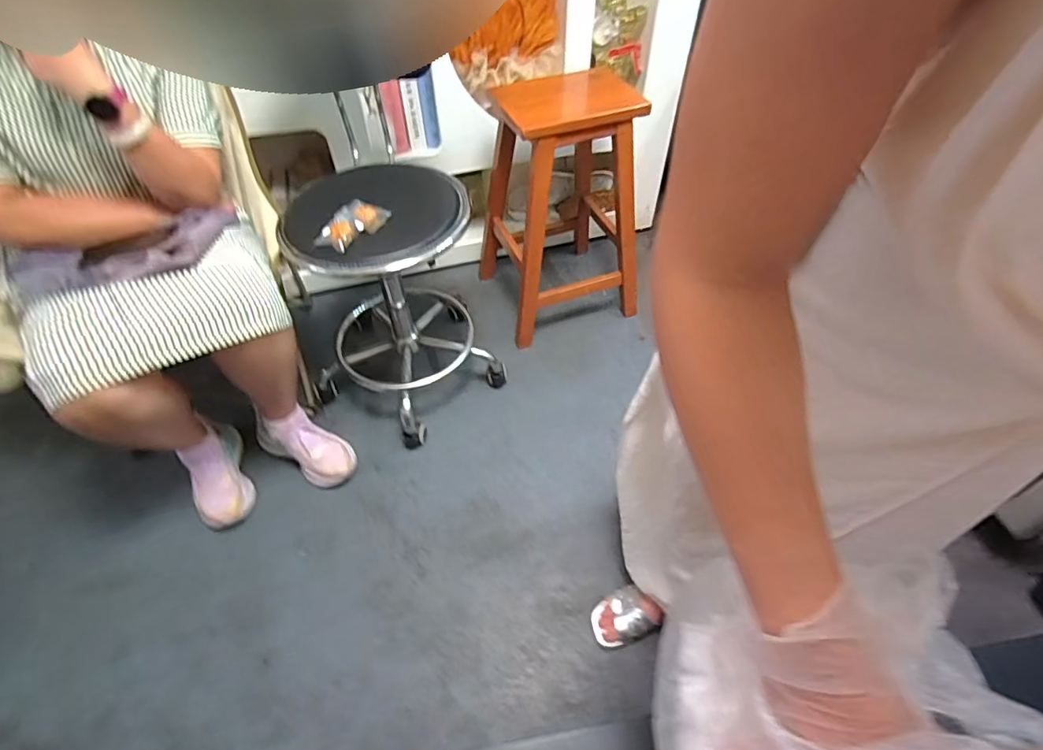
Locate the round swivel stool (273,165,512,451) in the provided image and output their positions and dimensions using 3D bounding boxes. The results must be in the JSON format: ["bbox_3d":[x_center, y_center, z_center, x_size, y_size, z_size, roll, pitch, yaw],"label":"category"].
[{"bbox_3d":[-0.283,-0.176,1.220,0.381,0.546,0.393,-1,49,1],"label":"round swivel stool"}]

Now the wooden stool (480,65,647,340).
[{"bbox_3d":[0.111,-0.463,1.393,0.390,0.588,0.376,-16,53,-12],"label":"wooden stool"}]

